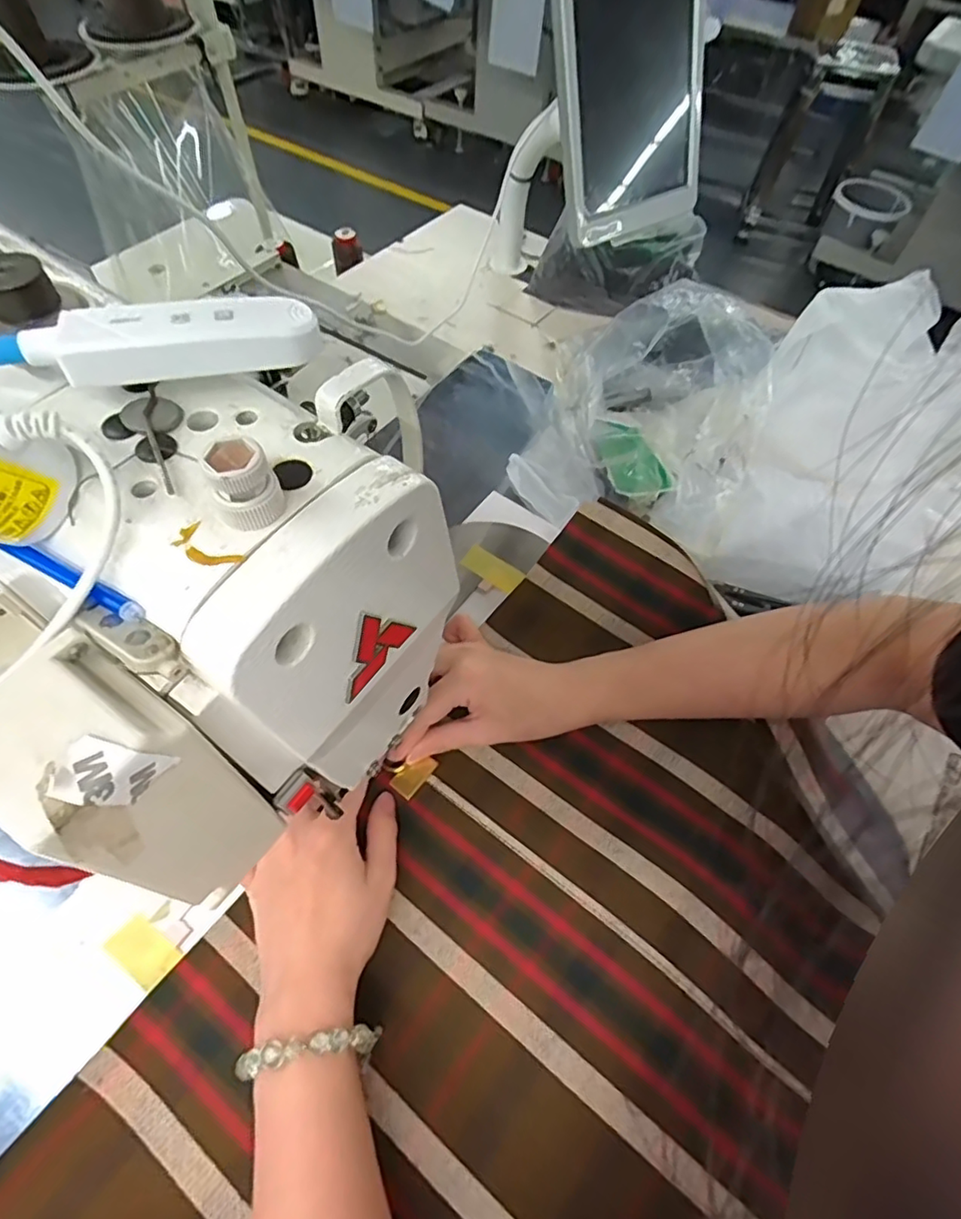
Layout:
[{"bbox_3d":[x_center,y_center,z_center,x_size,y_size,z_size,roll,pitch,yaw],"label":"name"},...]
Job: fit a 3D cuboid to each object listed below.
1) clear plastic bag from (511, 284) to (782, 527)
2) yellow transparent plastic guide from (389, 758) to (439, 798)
[{"bbox_3d":[0.147,-0.185,0.530,0.176,0.102,0.242,23,59,11],"label":"clear plastic bag"},{"bbox_3d":[-0.044,0.108,0.390,0.018,0.004,0.029,33,62,16],"label":"yellow transparent plastic guide"}]

